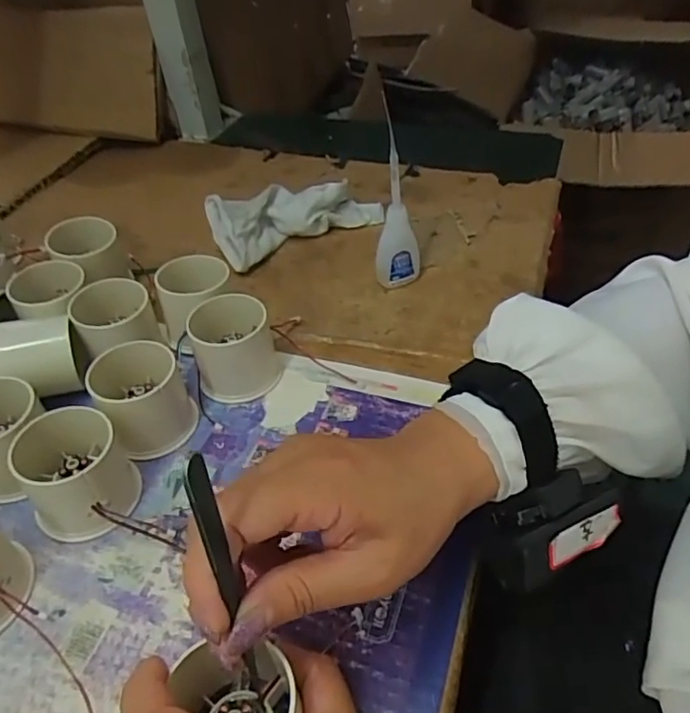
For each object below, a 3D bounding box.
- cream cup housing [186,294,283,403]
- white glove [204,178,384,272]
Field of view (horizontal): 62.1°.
[{"bbox_3d":[-0.073,-0.007,0.380,0.055,0.048,0.056,-12,45,-9],"label":"cream cup housing"},{"bbox_3d":[-0.042,-0.131,0.514,0.153,0.038,0.068,-25,48,-21],"label":"white glove"}]

